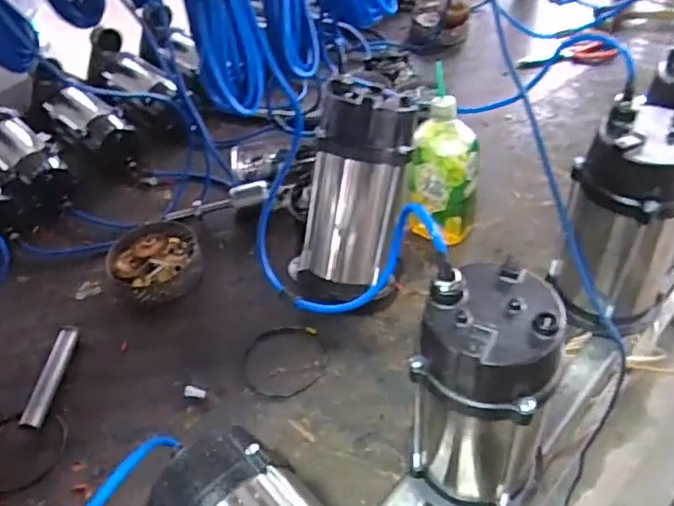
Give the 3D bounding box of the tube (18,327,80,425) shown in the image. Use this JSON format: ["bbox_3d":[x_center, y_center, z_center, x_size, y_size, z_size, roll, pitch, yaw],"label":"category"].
[{"bbox_3d":[-0.371,0.159,0.813,0.026,0.026,0.147,0,46,8],"label":"tube"}]

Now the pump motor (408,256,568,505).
[{"bbox_3d":[0.141,0.142,0.585,0.112,0.263,0.127,25,54,28],"label":"pump motor"}]

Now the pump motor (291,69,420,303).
[{"bbox_3d":[0.030,-0.074,0.786,0.104,0.268,0.121,22,23,26],"label":"pump motor"}]

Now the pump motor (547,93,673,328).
[{"bbox_3d":[0.336,-0.029,0.716,0.124,0.258,0.106,-18,46,-10],"label":"pump motor"}]

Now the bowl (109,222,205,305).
[{"bbox_3d":[-0.266,0.008,0.926,0.125,0.045,0.131,-4,46,4],"label":"bowl"}]

